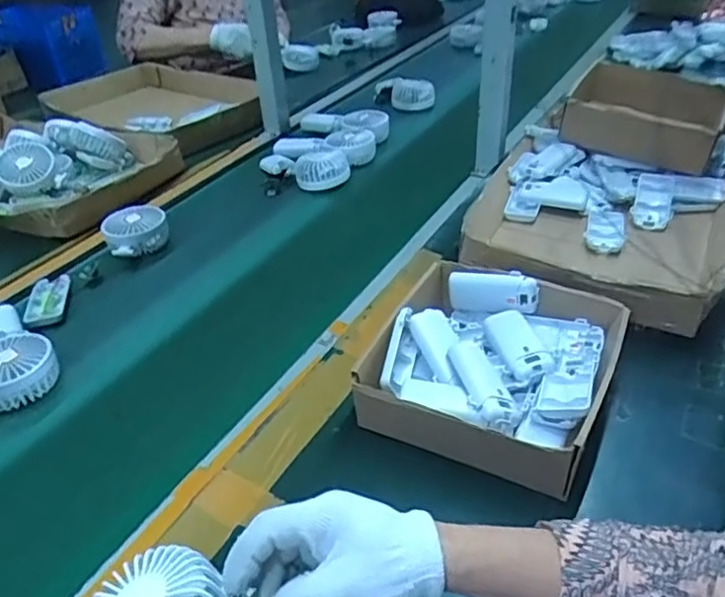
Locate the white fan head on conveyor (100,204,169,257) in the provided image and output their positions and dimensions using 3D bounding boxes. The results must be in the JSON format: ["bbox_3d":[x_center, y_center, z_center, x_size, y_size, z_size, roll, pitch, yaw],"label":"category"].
[{"bbox_3d":[-0.324,-0.100,0.891,0.093,0.043,0.071,-19,40,-20],"label":"white fan head on conveyor"}]

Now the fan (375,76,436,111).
[{"bbox_3d":[0.096,-0.438,1.355,0.137,0.073,0.035,18,42,26],"label":"fan"}]

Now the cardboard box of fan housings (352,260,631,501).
[{"bbox_3d":[0.126,0.064,0.620,0.217,0.076,0.221,16,41,24],"label":"cardboard box of fan housings"}]

